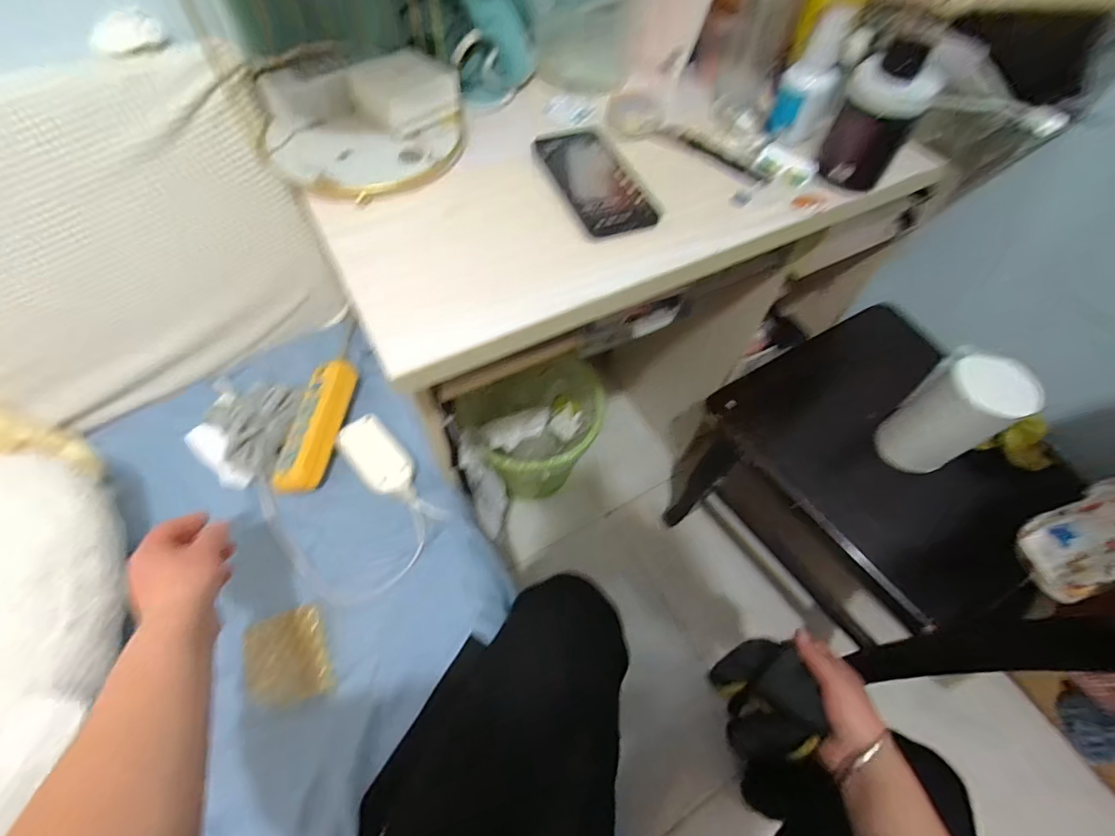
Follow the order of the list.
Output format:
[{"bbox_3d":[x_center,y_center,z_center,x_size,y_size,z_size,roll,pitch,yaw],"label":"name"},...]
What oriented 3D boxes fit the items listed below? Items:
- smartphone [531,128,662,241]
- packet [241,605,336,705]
[{"bbox_3d":[0.033,-0.230,0.476,0.072,0.013,0.154,-20,62,-14],"label":"smartphone"},{"bbox_3d":[-0.273,0.242,0.500,0.077,0.009,0.090,-21,62,-15],"label":"packet"}]

